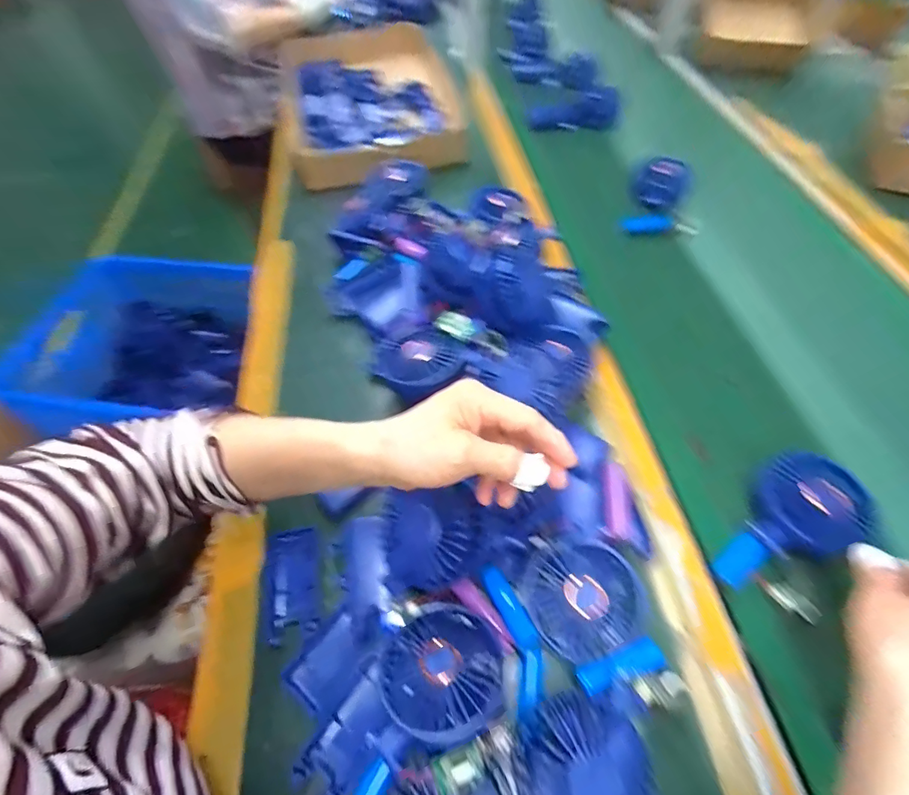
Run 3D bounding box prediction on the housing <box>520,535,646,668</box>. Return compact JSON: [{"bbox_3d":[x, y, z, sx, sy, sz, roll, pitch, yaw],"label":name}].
[{"bbox_3d":[0.103,0.153,0.351,0.089,0.029,0.083,-18,57,-11],"label":"housing"}]

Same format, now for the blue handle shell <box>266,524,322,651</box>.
[{"bbox_3d":[-0.143,0.163,0.396,0.049,0.011,0.090,-11,56,-6],"label":"blue handle shell"}]

